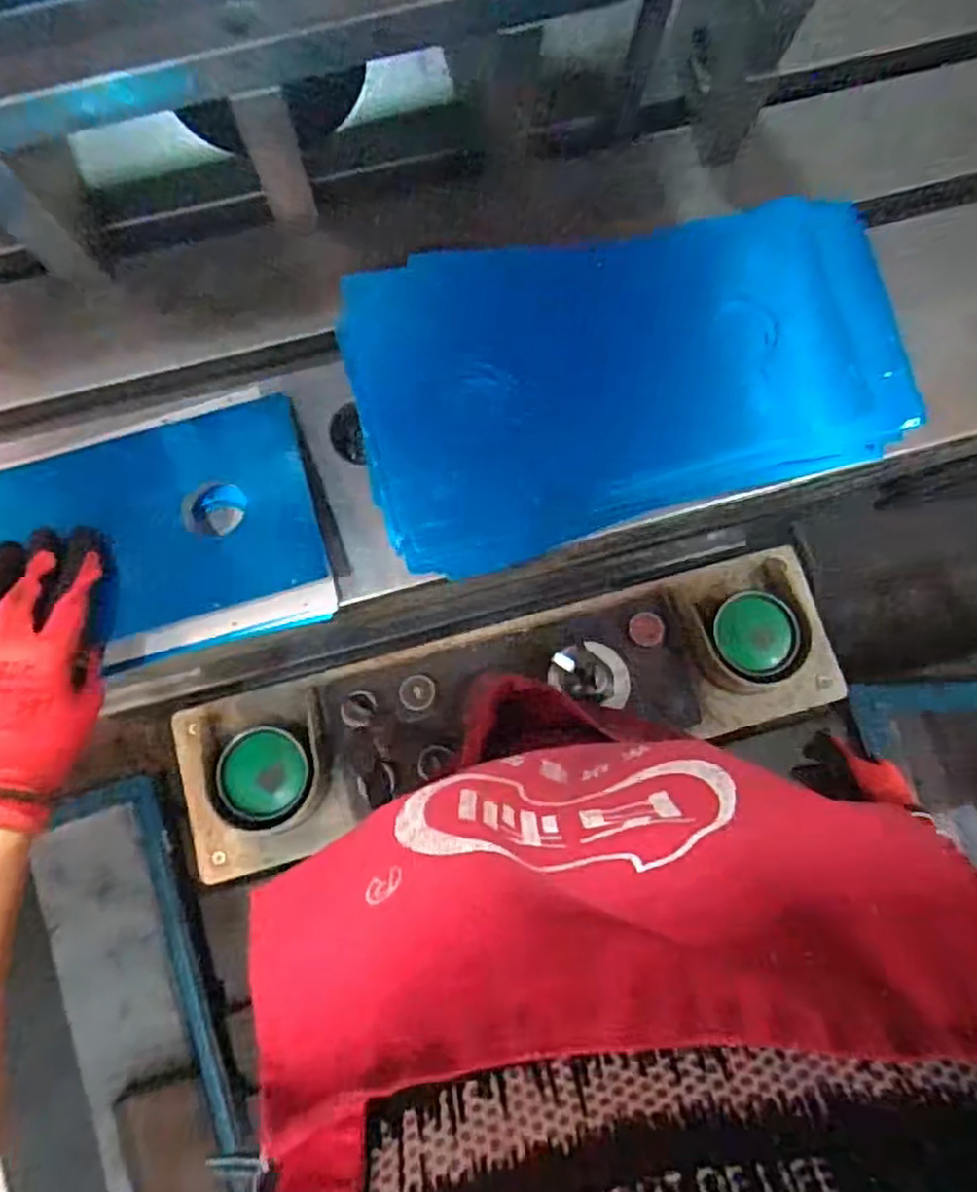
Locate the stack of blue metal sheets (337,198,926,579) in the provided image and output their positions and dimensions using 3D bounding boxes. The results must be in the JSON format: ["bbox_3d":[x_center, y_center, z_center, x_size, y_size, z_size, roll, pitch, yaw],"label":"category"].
[{"bbox_3d":[0.087,-0.137,0.486,0.344,0.066,0.184,-15,84,-6],"label":"stack of blue metal sheets"}]

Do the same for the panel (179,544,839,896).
[{"bbox_3d":[0.017,0.087,0.611,0.560,0.081,0.144,-15,84,-5],"label":"panel"}]

